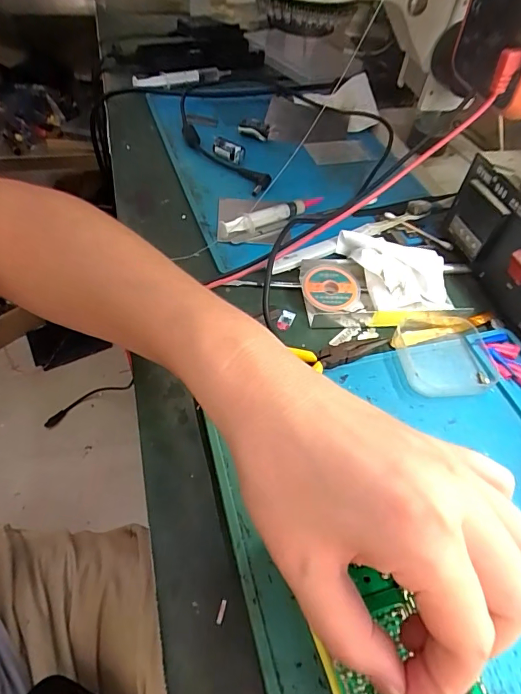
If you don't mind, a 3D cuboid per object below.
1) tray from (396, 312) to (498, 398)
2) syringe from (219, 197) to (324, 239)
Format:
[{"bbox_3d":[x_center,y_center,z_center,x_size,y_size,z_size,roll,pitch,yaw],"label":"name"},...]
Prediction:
[{"bbox_3d":[0.136,0.005,0.320,0.068,0.014,0.069,2,51,-4],"label":"tray"},{"bbox_3d":[0.014,-0.122,0.403,0.109,0.019,0.012,-22,57,-22],"label":"syringe"}]

